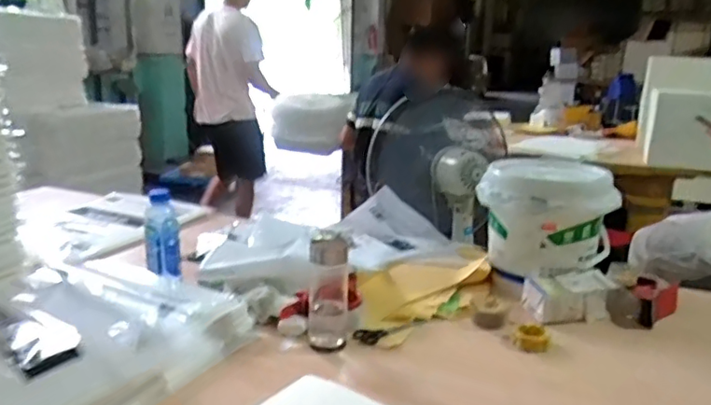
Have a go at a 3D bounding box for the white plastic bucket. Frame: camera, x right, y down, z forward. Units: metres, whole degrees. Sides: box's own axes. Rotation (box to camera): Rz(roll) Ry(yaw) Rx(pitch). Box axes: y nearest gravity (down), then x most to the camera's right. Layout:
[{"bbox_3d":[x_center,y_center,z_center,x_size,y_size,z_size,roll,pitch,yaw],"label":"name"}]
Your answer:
[{"bbox_3d":[0.403,0.041,1.231,0.234,0.227,0.197,-7,17,-30],"label":"white plastic bucket"}]

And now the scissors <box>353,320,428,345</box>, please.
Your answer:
[{"bbox_3d":[0.068,0.228,1.071,0.160,0.005,0.053,-10,19,-39],"label":"scissors"}]

